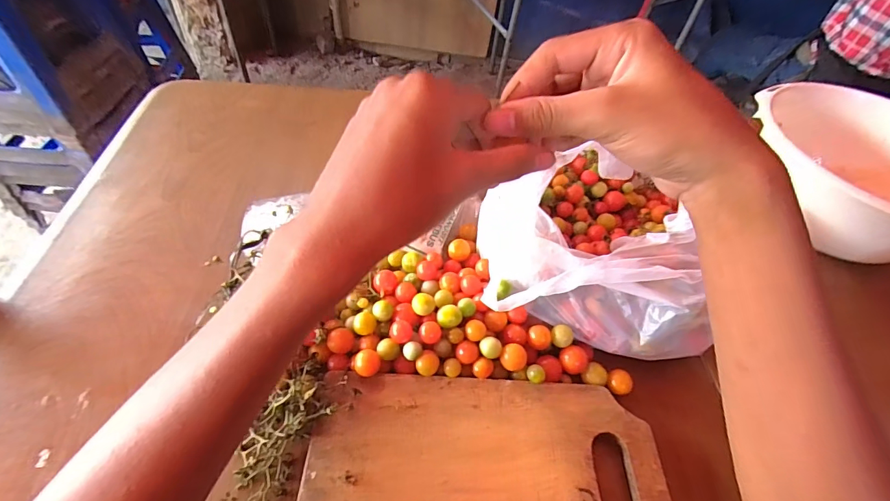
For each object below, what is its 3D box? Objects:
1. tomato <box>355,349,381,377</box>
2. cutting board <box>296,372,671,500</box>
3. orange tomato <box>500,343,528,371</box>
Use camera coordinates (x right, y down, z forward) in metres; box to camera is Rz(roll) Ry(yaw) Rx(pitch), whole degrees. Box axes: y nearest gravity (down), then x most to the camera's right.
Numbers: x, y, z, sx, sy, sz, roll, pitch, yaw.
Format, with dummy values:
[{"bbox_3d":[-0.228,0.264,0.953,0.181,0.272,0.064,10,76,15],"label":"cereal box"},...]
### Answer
[{"bbox_3d":[-0.059,0.086,0.315,0.019,0.015,0.018,-7,53,-14],"label":"tomato"},{"bbox_3d":[0.029,0.156,0.284,0.240,0.015,0.132,4,51,-3],"label":"cutting board"},{"bbox_3d":[0.054,0.086,0.326,0.020,0.016,0.018,25,52,11],"label":"orange tomato"}]

